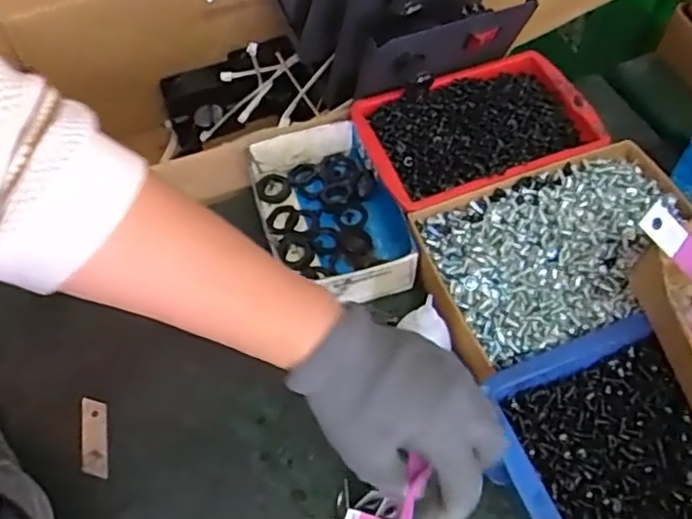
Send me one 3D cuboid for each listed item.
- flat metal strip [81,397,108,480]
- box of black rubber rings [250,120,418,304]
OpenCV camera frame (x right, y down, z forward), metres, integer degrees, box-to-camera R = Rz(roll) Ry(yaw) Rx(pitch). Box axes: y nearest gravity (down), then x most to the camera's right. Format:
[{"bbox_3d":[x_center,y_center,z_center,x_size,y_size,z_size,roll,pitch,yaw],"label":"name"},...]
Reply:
[{"bbox_3d":[-0.190,0.134,0.485,0.018,0.004,0.061,-7,59,-12],"label":"flat metal strip"},{"bbox_3d":[-0.014,-0.036,0.558,0.107,0.049,0.168,-20,58,-11],"label":"box of black rubber rings"}]

